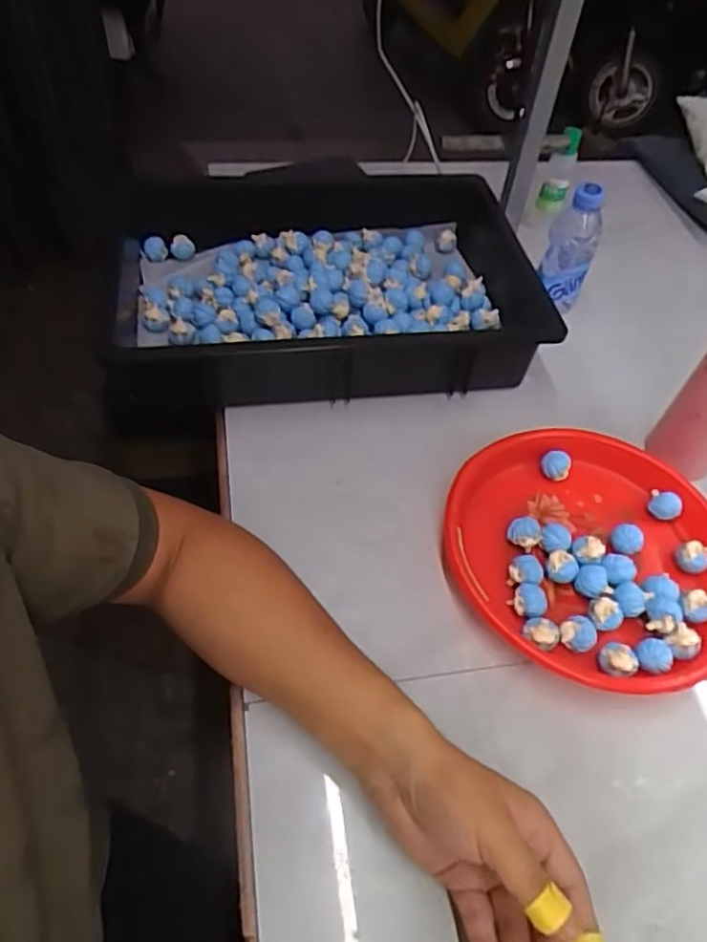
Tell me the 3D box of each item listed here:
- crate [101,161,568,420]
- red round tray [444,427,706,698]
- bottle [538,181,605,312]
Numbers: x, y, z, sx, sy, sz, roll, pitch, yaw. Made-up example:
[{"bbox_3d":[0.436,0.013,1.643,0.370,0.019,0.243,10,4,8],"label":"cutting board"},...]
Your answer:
[{"bbox_3d":[-0.027,-0.207,0.715,0.475,0.094,0.304,-4,53,-8],"label":"crate"},{"bbox_3d":[0.212,0.068,0.551,0.245,0.029,0.247,0,52,0],"label":"red round tray"},{"bbox_3d":[0.253,-0.254,0.733,0.055,0.172,0.055,18,53,9],"label":"bottle"}]

